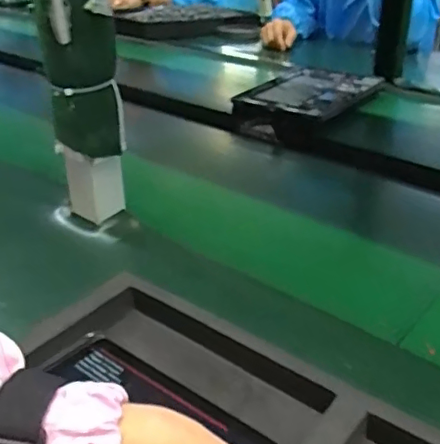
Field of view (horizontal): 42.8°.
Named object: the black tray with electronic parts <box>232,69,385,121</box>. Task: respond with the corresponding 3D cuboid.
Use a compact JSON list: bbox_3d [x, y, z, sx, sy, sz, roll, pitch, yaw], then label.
[{"bbox_3d":[0.152,-0.221,0.961,0.193,0.017,0.243,13,32,29],"label":"black tray with electronic parts"}]

